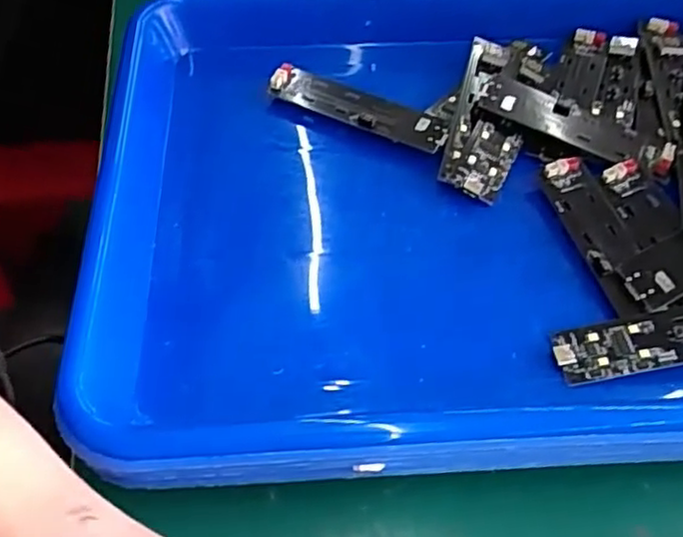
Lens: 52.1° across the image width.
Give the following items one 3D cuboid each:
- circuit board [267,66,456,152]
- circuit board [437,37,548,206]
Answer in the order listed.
[{"bbox_3d":[0.008,-0.079,0.341,0.090,0.009,0.021,23,58,12],"label":"circuit board"},{"bbox_3d":[0.073,-0.076,0.337,0.036,0.009,0.098,16,57,8],"label":"circuit board"}]

